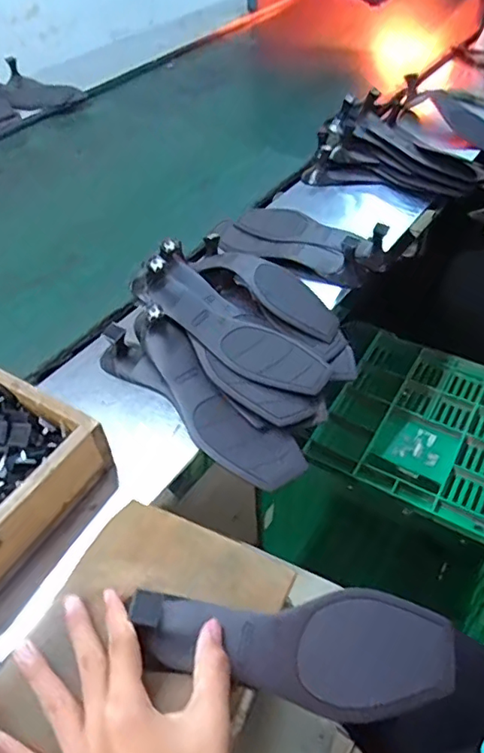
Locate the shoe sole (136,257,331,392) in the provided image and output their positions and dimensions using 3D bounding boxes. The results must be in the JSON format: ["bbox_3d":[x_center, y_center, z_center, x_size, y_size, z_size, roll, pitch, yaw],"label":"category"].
[{"bbox_3d":[-0.010,-0.053,0.555,0.224,0.044,0.083,31,53,2],"label":"shoe sole"}]

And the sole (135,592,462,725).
[{"bbox_3d":[0.039,0.177,0.361,0.217,0.038,0.077,9,47,-5],"label":"sole"}]

